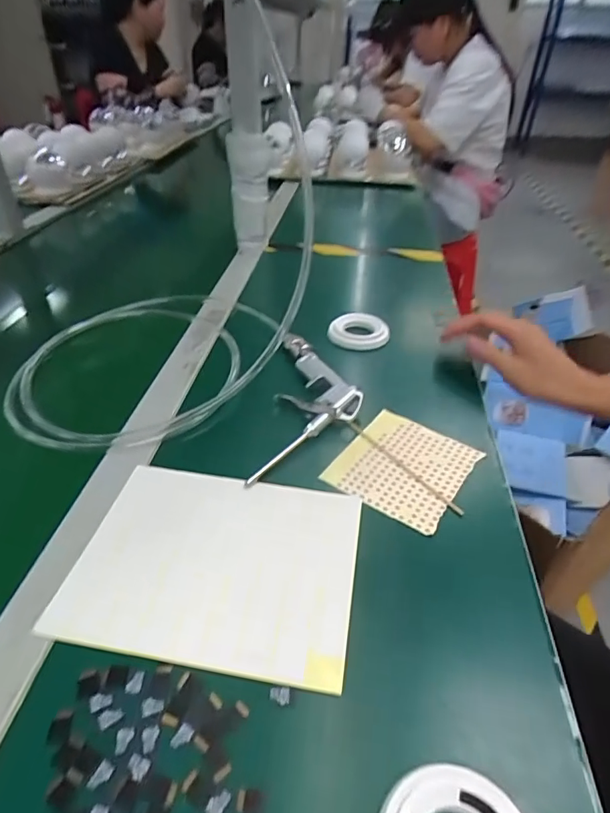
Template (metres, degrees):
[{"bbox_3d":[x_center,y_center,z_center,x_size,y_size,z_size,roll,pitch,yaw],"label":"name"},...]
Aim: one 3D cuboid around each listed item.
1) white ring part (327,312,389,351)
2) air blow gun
[{"bbox_3d":[0.067,-0.089,0.587,0.070,0.023,0.070,-2,39,-5],"label":"white ring part"},{"bbox_3d":[0.009,-0.006,0.462,0.087,0.021,0.207,5,39,4],"label":"air blow gun"}]

